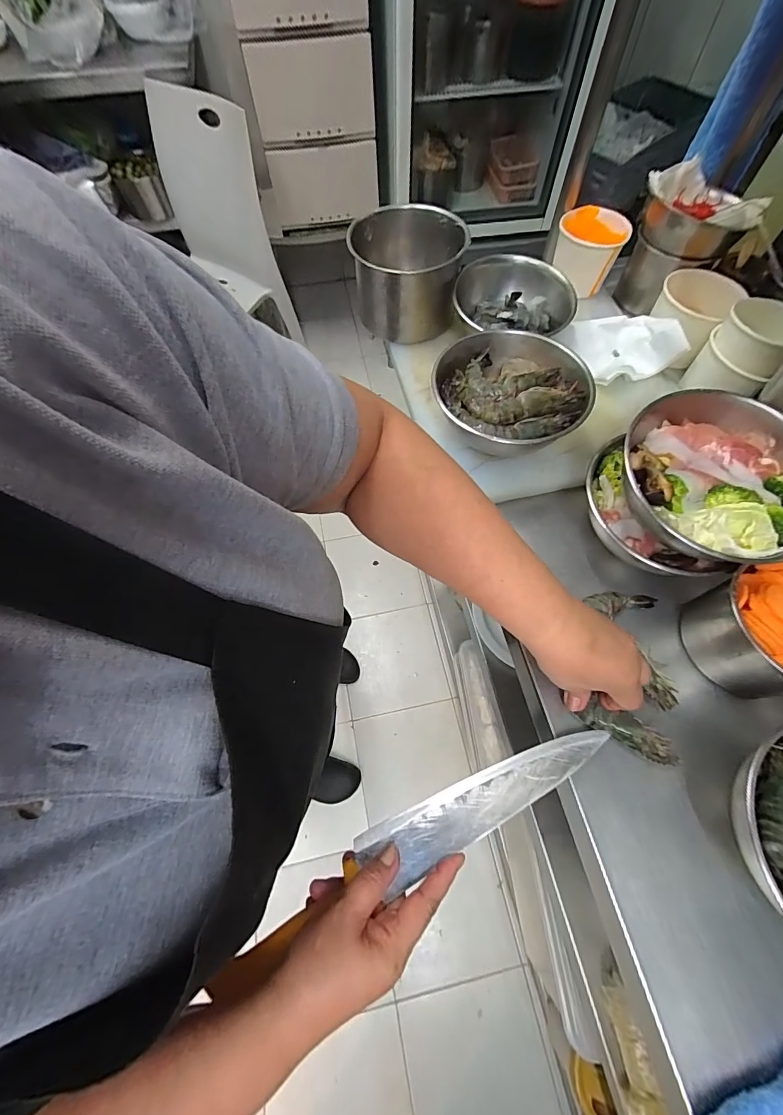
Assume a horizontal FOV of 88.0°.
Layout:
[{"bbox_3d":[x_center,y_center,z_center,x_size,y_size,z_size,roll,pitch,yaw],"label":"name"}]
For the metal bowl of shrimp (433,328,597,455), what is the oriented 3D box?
[{"bbox_3d":[0.130,-0.173,0.457,0.165,0.059,0.167,6,64,3],"label":"metal bowl of shrimp"}]

